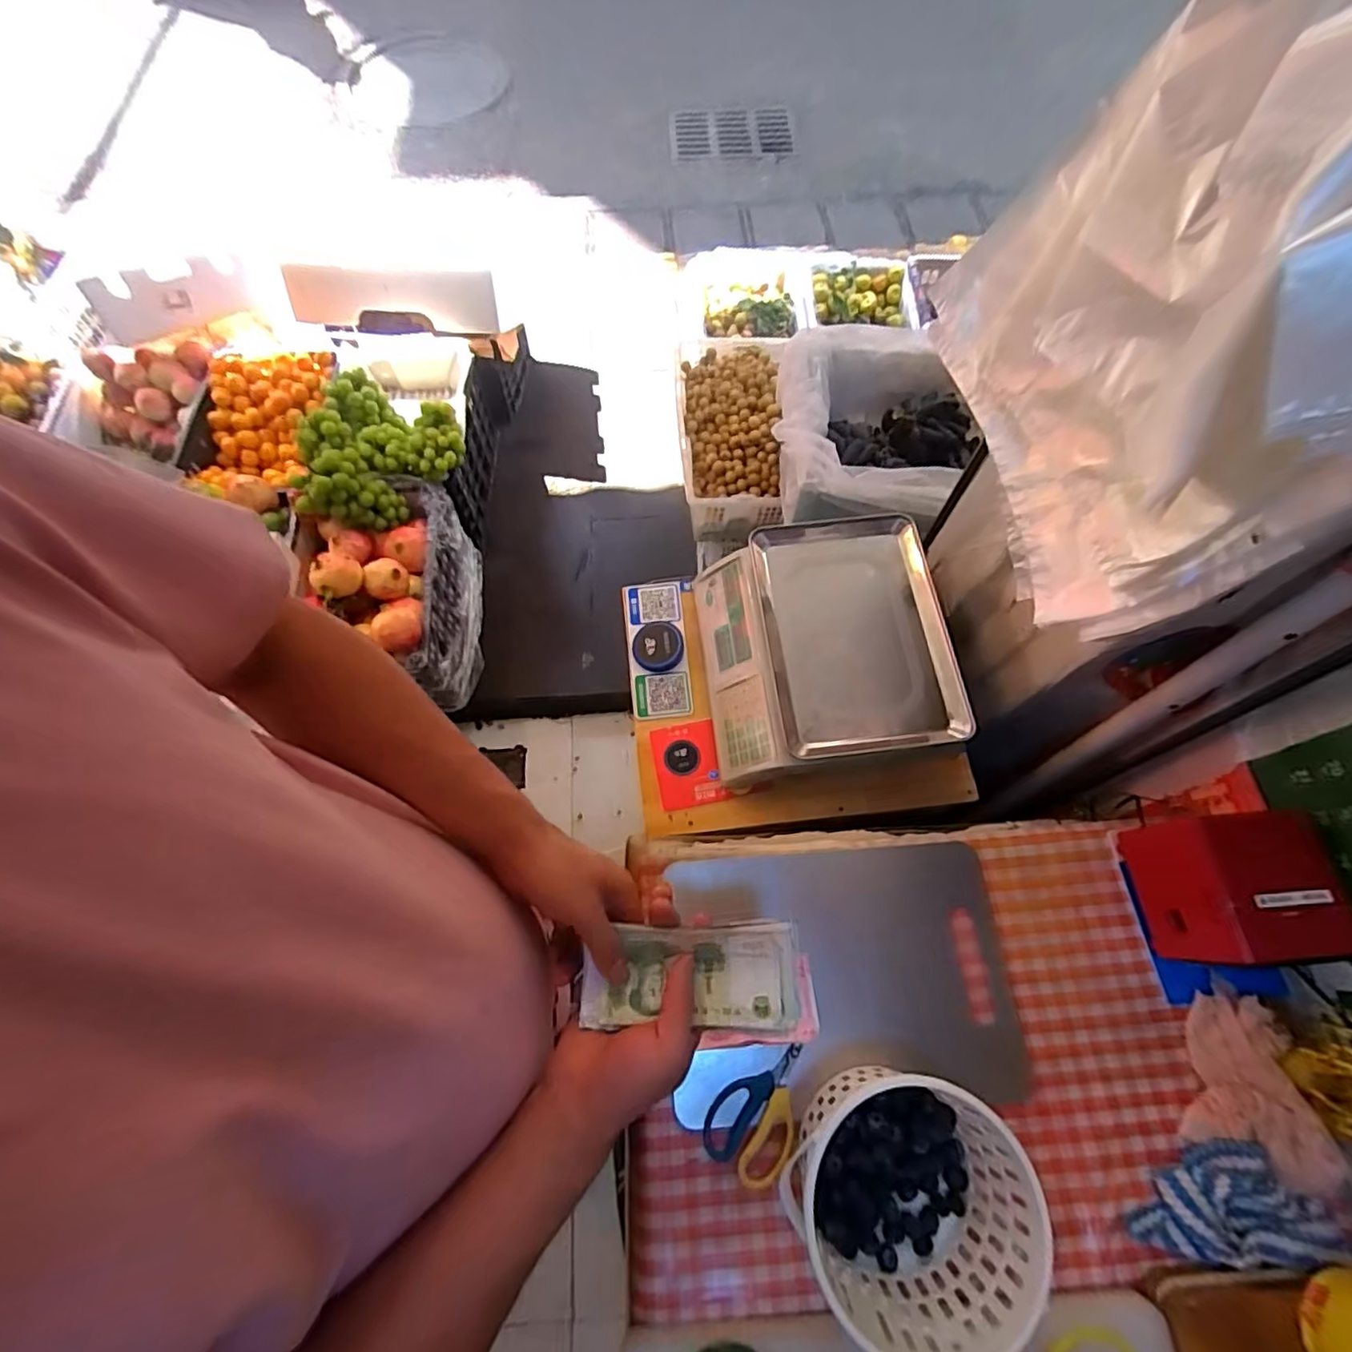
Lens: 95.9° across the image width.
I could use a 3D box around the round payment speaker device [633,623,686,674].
[{"bbox_3d":[-0.028,-0.046,0.943,0.077,0.019,0.082,0,67,1],"label":"round payment speaker device"}]

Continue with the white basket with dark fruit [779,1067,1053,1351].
[{"bbox_3d":[0.186,0.424,0.501,0.176,0.115,0.167,0,67,1],"label":"white basket with dark fruit"}]

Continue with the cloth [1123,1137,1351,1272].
[{"bbox_3d":[0.484,0.458,0.530,0.167,0.034,0.087,-5,67,-1],"label":"cloth"}]

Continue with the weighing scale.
[{"bbox_3d":[0.203,-0.041,0.858,0.318,0.105,0.346,-6,67,-2],"label":"weighing scale"}]

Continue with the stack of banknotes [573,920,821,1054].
[{"bbox_3d":[0.014,0.215,0.429,0.162,0.018,0.077,0,67,3],"label":"stack of banknotes"}]

